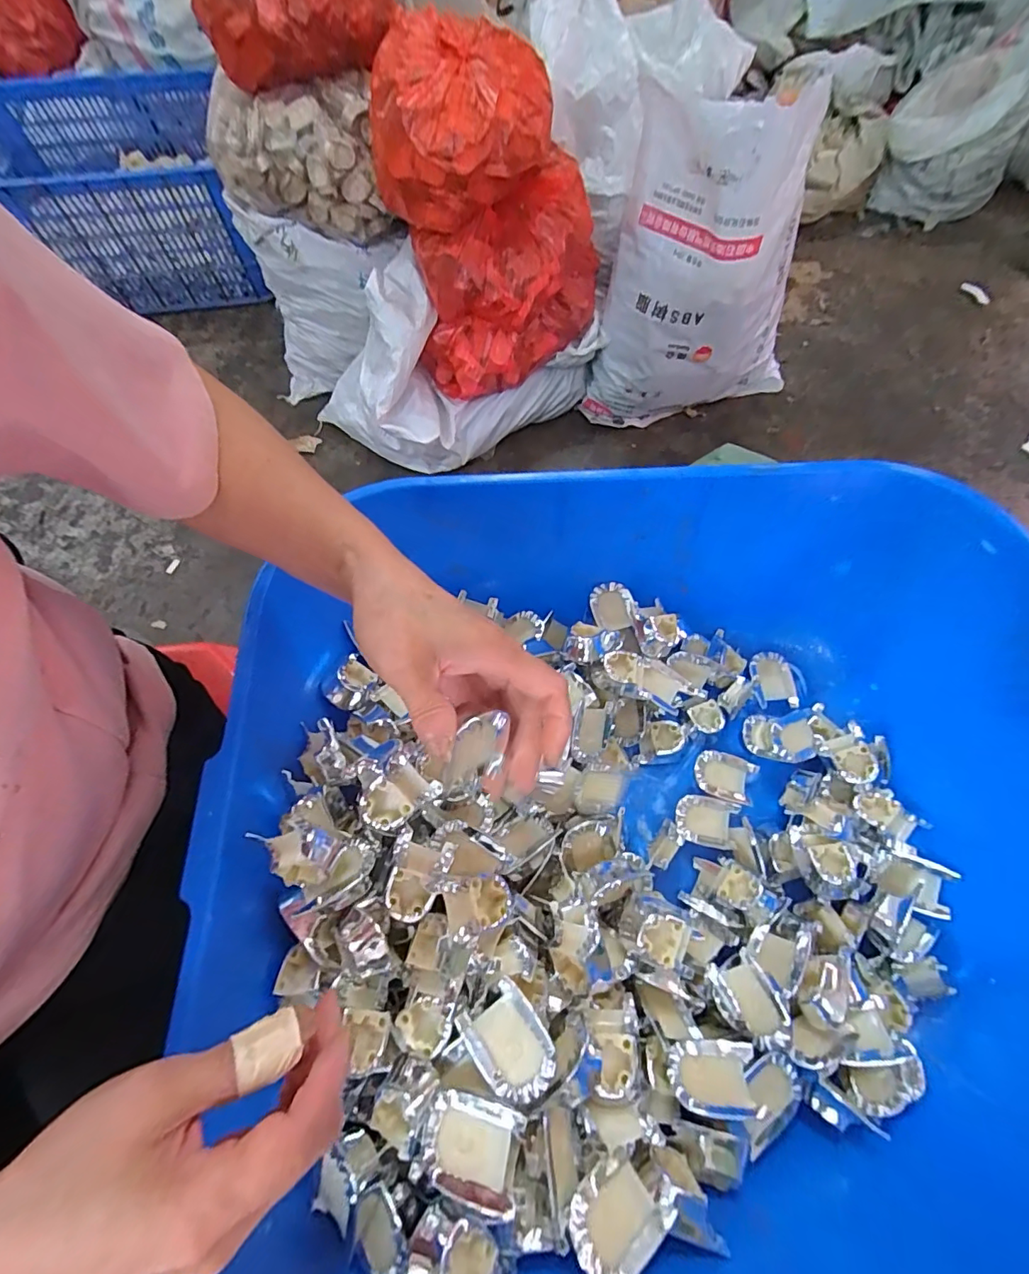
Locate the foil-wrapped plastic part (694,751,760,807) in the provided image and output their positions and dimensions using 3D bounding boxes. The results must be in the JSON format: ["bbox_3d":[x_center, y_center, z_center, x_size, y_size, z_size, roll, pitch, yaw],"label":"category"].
[{"bbox_3d":[0.190,0.127,0.458,0.053,0.015,0.041,12,69,5],"label":"foil-wrapped plastic part"}]

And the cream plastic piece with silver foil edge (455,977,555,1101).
[{"bbox_3d":[-0.003,0.222,0.278,0.039,0.008,0.051,-35,73,-13],"label":"cream plastic piece with silver foil edge"}]

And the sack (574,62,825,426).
[{"bbox_3d":[0.396,-0.685,1.006,0.430,0.522,0.282,18,69,7],"label":"sack"}]

